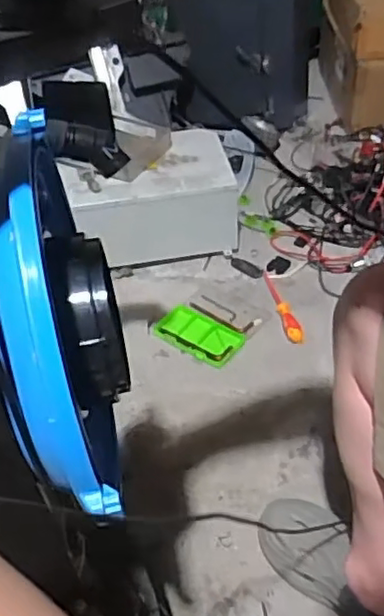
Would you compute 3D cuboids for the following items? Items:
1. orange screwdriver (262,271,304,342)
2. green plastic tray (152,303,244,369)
[{"bbox_3d":[0.203,-0.014,1.435,0.035,0.028,0.250,-10,42,-3],"label":"orange screwdriver"},{"bbox_3d":[0.015,0.056,1.391,0.194,0.016,0.106,24,50,30],"label":"green plastic tray"}]

